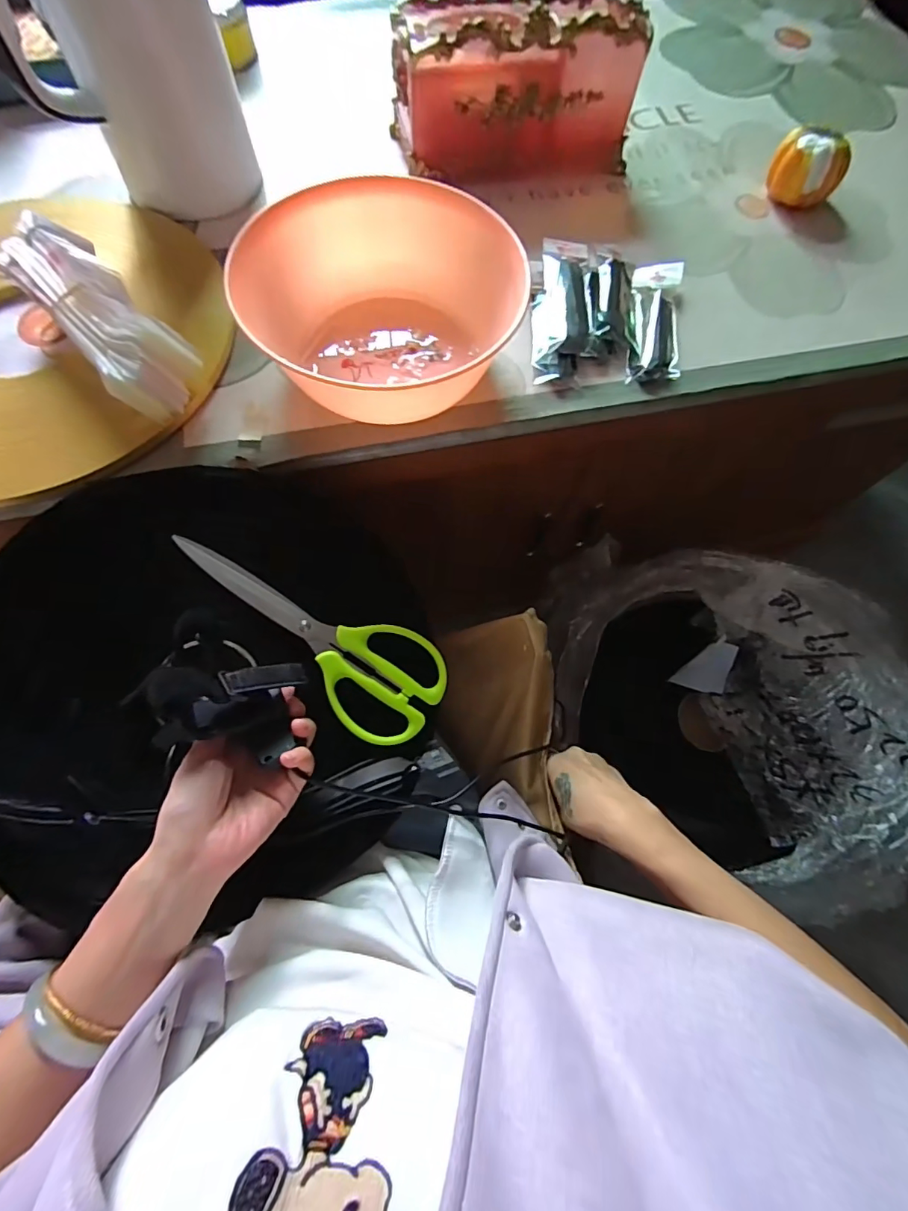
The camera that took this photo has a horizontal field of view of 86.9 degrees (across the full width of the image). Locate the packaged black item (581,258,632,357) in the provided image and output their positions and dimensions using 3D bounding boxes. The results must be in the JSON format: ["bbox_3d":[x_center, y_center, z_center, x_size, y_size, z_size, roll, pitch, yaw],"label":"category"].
[{"bbox_3d":[0.157,-0.308,0.493,0.049,0.017,0.137,8,69,1],"label":"packaged black item"}]

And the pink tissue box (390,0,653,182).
[{"bbox_3d":[0.065,-0.598,0.555,0.250,0.146,0.140,-8,70,-5],"label":"pink tissue box"}]

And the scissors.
[{"bbox_3d":[-0.118,0.021,0.400,0.239,0.011,0.092,35,71,-4],"label":"scissors"}]

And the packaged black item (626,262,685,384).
[{"bbox_3d":[0.206,-0.299,0.496,0.052,0.016,0.162,10,70,1],"label":"packaged black item"}]

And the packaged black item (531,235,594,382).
[{"bbox_3d":[0.110,-0.304,0.484,0.055,0.019,0.184,7,69,0],"label":"packaged black item"}]

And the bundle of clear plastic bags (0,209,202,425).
[{"bbox_3d":[-0.313,-0.254,0.428,0.078,0.074,0.220,-41,76,-15],"label":"bundle of clear plastic bags"}]

